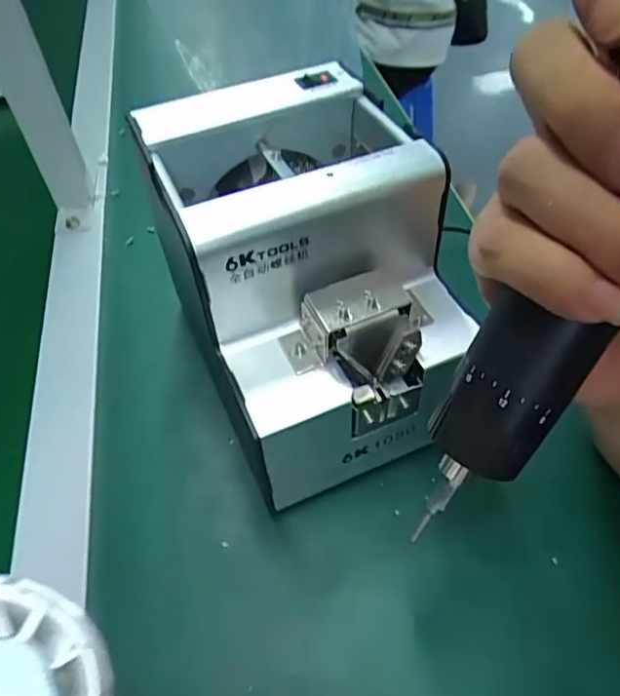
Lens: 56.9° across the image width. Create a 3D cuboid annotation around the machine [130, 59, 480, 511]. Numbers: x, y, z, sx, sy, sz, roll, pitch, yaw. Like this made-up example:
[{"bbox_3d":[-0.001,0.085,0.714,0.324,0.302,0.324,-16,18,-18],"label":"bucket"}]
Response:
[{"bbox_3d":[-0.005,-0.030,0.311,0.138,0.157,0.176,-19,50,-13],"label":"machine"}]

